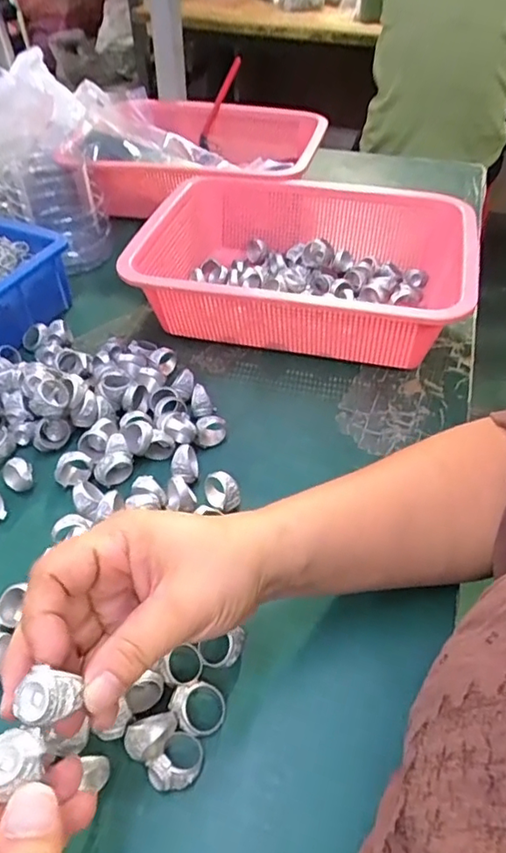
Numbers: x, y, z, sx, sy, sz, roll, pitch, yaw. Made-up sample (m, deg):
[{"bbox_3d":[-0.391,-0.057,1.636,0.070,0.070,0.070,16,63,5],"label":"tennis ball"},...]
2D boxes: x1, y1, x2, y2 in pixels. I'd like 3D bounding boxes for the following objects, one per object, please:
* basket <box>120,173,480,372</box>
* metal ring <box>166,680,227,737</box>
[{"bbox_3d":[0.051,-0.156,0.551,0.299,0.084,0.237,12,47,11],"label":"basket"},{"bbox_3d":[-0.028,0.150,0.299,0.031,0.009,0.027,34,43,-10],"label":"metal ring"}]

